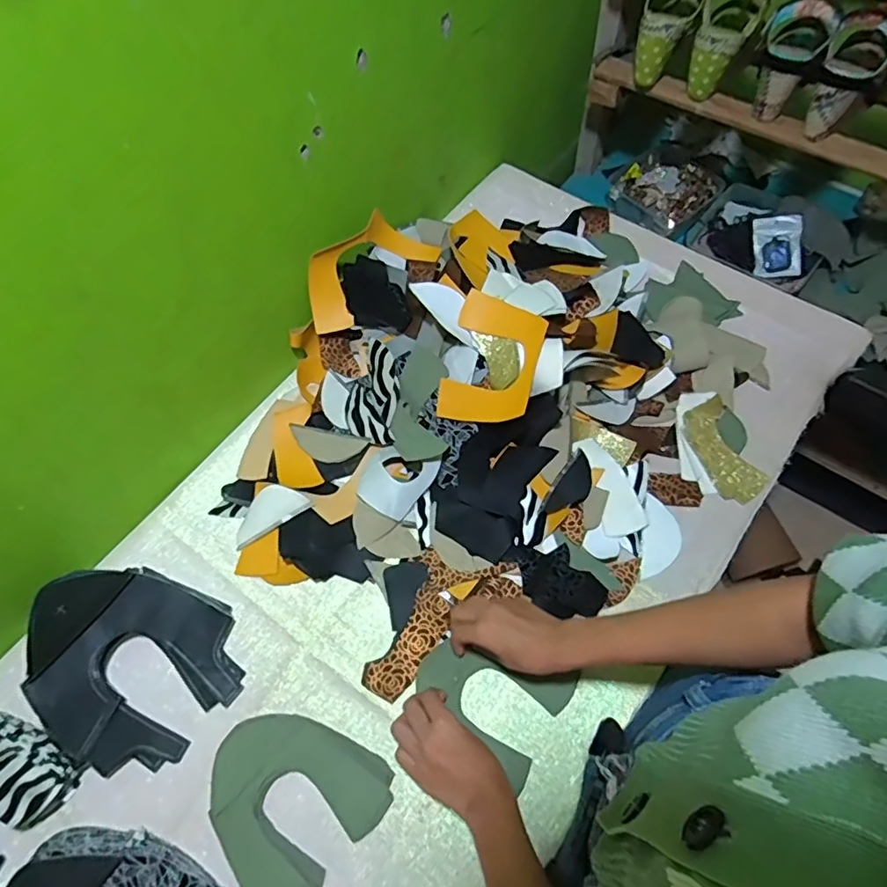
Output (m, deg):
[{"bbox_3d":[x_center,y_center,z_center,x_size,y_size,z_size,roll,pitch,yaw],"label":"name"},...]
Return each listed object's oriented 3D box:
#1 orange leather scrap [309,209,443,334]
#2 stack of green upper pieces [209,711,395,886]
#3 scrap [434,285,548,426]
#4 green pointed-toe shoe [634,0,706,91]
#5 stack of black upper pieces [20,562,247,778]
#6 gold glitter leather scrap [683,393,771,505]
[{"bbox_3d":[-0.102,-0.235,0.760,0.193,0.075,0.083,-30,65,-11],"label":"orange leather scrap"},{"bbox_3d":[-0.157,0.355,0.571,0.162,0.026,0.161,38,71,20],"label":"stack of green upper pieces"},{"bbox_3d":[0.059,-0.098,0.684,0.114,0.019,0.154,19,97,27],"label":"scrap"},{"bbox_3d":[0.323,-0.601,0.823,0.078,0.152,0.084,19,66,12],"label":"green pointed-toe shoe"},{"bbox_3d":[-0.347,0.232,0.623,0.230,0.054,0.196,38,71,20],"label":"stack of black upper pieces"},{"bbox_3d":[0.357,0.009,0.719,0.067,0.015,0.132,-21,64,-8],"label":"gold glitter leather scrap"}]

